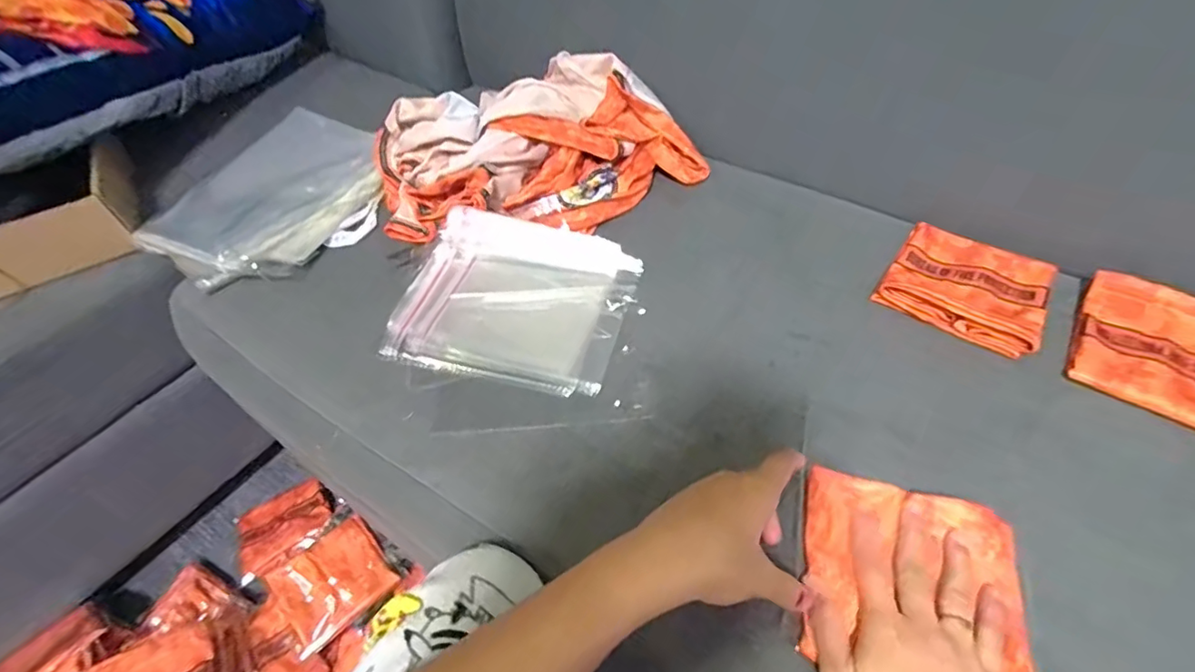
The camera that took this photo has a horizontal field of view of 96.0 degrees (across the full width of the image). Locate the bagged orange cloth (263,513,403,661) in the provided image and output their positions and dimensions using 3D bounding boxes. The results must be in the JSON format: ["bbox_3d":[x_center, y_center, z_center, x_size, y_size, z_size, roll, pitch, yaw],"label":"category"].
[{"bbox_3d":[-0.342,0.316,0.696,0.125,0.035,0.113,-37,58,-23],"label":"bagged orange cloth"}]

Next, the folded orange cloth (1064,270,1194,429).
[{"bbox_3d":[0.450,0.013,0.417,0.123,0.027,0.116,29,59,24],"label":"folded orange cloth"}]

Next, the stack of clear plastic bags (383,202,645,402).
[{"bbox_3d":[-0.073,-0.042,0.501,0.203,0.019,0.183,10,53,12],"label":"stack of clear plastic bags"}]

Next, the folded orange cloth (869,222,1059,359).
[{"bbox_3d":[0.328,-0.048,0.477,0.120,0.020,0.114,29,59,24],"label":"folded orange cloth"}]

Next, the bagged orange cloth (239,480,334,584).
[{"bbox_3d":[-0.440,0.269,0.757,0.124,0.018,0.124,-31,40,-25],"label":"bagged orange cloth"}]

